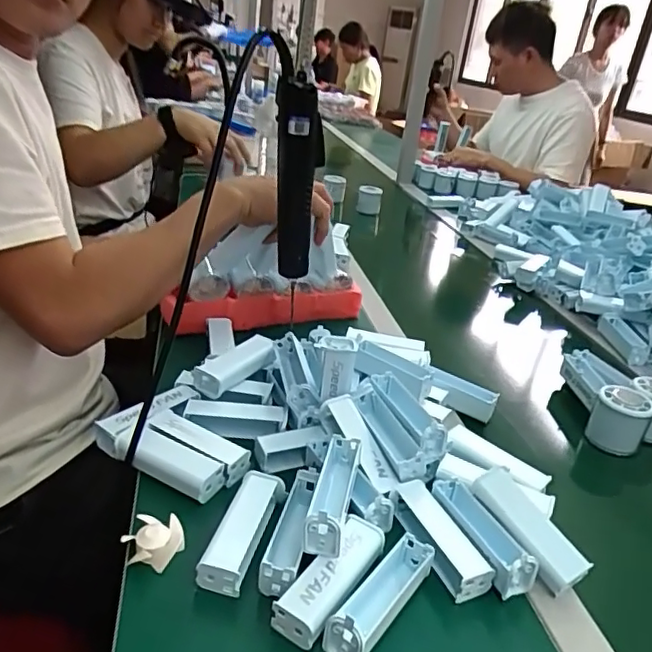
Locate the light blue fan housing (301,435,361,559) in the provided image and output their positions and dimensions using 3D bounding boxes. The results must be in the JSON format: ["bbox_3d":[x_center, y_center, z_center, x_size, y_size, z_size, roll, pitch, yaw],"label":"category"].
[{"bbox_3d":[0.006,0.131,0.454,0.029,0.041,0.106,11,27,6],"label":"light blue fan housing"}]

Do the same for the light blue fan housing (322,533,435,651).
[{"bbox_3d":[0.041,0.190,0.404,0.027,0.039,0.105,24,31,30],"label":"light blue fan housing"}]

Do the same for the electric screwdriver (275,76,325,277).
[{"bbox_3d":[-0.029,-0.140,0.559,0.046,0.189,0.029,3,27,-9],"label":"electric screwdriver"}]

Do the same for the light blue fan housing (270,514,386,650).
[{"bbox_3d":[0.006,0.182,0.413,0.036,0.024,0.102,21,30,26],"label":"light blue fan housing"}]

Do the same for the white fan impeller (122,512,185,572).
[{"bbox_3d":[-0.132,0.167,0.435,0.043,0.024,0.037,6,26,-3],"label":"white fan impeller"}]

